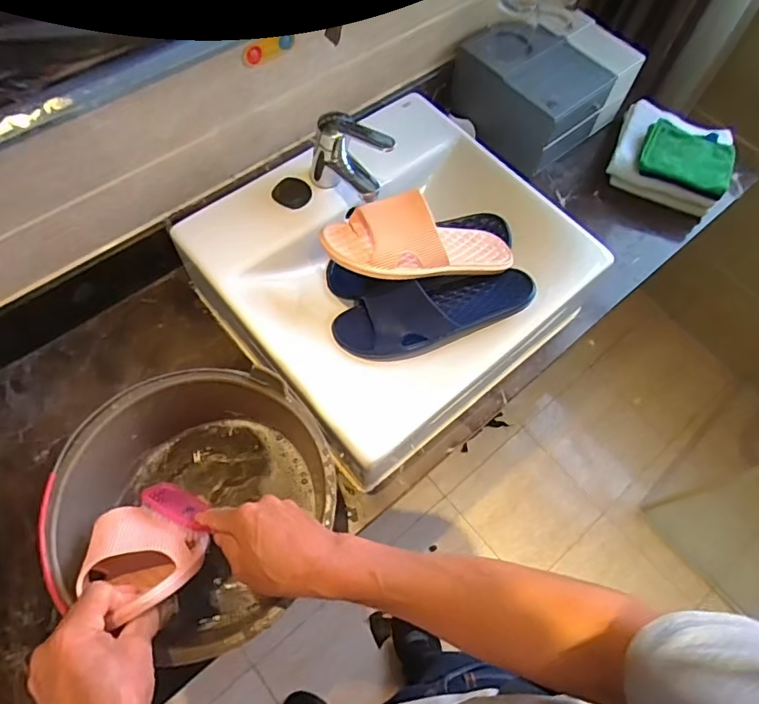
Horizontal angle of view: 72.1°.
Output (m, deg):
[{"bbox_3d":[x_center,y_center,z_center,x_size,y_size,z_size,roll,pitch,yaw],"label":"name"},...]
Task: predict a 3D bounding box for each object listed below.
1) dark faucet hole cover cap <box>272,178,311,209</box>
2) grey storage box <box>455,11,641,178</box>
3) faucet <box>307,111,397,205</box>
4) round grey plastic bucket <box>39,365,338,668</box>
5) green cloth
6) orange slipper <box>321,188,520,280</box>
[{"bbox_3d":[-0.121,-0.222,0.727,0.048,0.004,0.044,1,82,-6],"label":"dark faucet hole cover cap"},{"bbox_3d":[0.259,-0.433,0.845,0.187,0.149,0.199,-38,72,-19],"label":"grey storage box"},{"bbox_3d":[-0.039,-0.251,0.686,0.116,0.101,0.052,37,68,14],"label":"faucet"},{"bbox_3d":[-0.192,0.183,0.597,0.276,0.171,0.275,1,64,-3],"label":"round grey plastic bucket"},{"bbox_3d":[0.475,-0.301,0.801,0.136,0.018,0.083,32,89,21],"label":"green cloth"},{"bbox_3d":[0.060,-0.142,0.644,0.253,0.074,0.096,2,64,-16],"label":"orange slipper"}]

